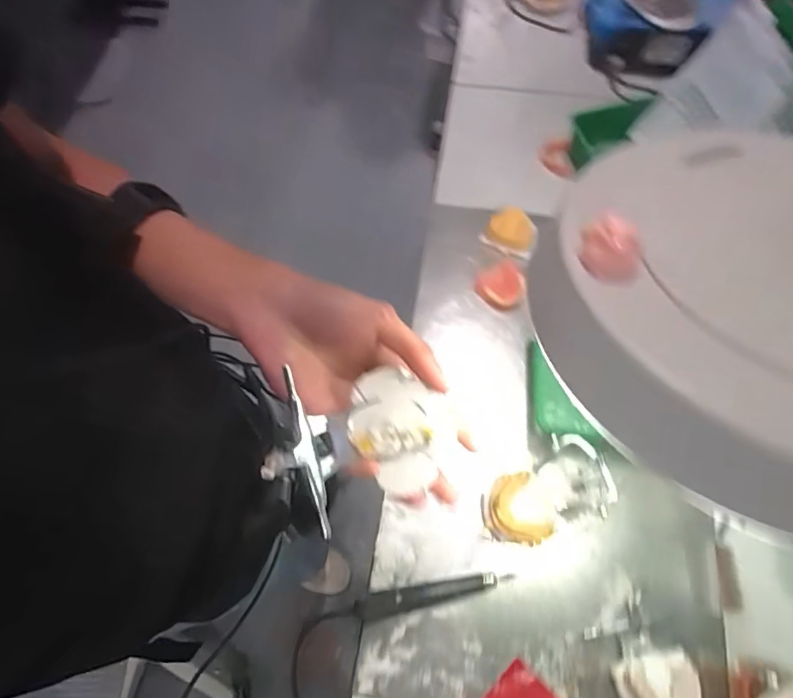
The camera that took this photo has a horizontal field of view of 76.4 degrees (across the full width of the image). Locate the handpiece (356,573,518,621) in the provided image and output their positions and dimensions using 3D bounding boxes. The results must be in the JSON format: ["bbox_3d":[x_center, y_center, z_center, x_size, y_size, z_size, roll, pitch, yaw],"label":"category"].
[{"bbox_3d":[0.038,0.253,0.518,0.159,0.025,0.025,-9,68,-3],"label":"handpiece"}]

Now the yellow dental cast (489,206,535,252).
[{"bbox_3d":[0.158,-0.164,0.678,0.063,0.027,0.054,25,71,11],"label":"yellow dental cast"}]

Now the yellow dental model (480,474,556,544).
[{"bbox_3d":[0.133,0.169,0.537,0.079,0.036,0.071,1,68,2],"label":"yellow dental model"}]

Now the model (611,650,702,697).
[{"bbox_3d":[0.246,0.321,0.471,0.075,0.040,0.062,-11,68,-3],"label":"model"}]

